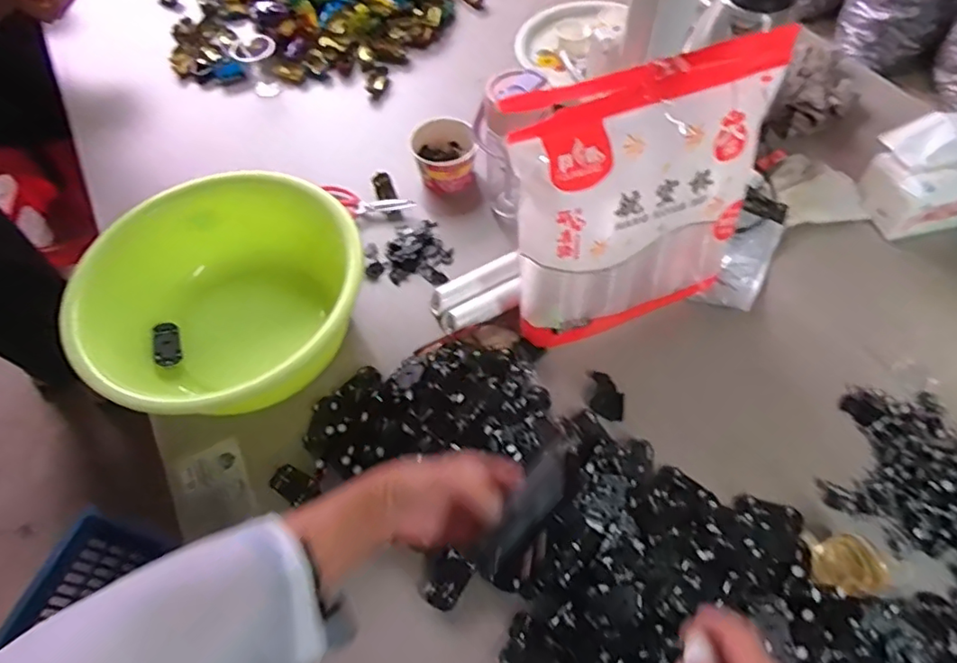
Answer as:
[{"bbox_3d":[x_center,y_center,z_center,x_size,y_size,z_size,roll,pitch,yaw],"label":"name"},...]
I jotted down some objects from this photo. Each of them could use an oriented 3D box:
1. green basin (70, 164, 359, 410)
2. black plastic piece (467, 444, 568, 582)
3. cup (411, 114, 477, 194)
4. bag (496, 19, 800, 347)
[{"bbox_3d":[-0.292,-0.028,0.704,0.306,0.145,0.287,-1,60,1],"label":"green basin"},{"bbox_3d":[0.039,0.150,0.476,0.044,0.009,0.116,44,84,-16],"label":"black plastic piece"},{"bbox_3d":[-0.050,-0.255,0.841,0.088,0.057,0.099,-9,60,-4],"label":"cup"},{"bbox_3d":[0.181,-0.132,0.633,0.298,0.278,0.146,-13,61,-6],"label":"bag"}]

